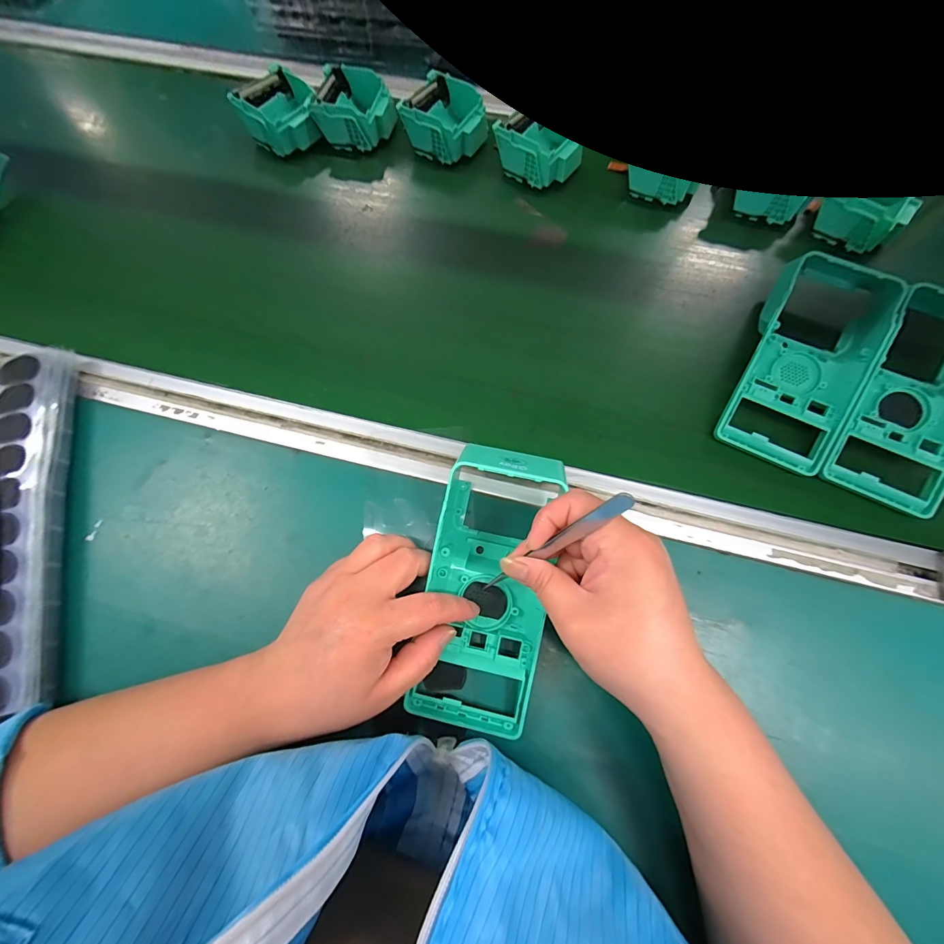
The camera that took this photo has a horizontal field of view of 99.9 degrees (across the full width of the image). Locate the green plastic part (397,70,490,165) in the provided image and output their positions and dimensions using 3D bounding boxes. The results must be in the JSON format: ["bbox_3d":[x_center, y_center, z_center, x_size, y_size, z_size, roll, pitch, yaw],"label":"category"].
[{"bbox_3d":[-0.023,-0.380,0.431,0.082,0.039,0.077,26,74,9],"label":"green plastic part"}]

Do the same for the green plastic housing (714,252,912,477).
[{"bbox_3d":[0.278,-0.104,0.331,0.090,0.051,0.198,27,74,9],"label":"green plastic housing"}]

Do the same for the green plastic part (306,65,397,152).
[{"bbox_3d":[-0.125,-0.398,0.442,0.078,0.047,0.073,15,73,6],"label":"green plastic part"}]

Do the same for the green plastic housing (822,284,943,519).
[{"bbox_3d":[0.353,-0.065,0.313,0.085,0.049,0.186,27,74,9],"label":"green plastic housing"}]

